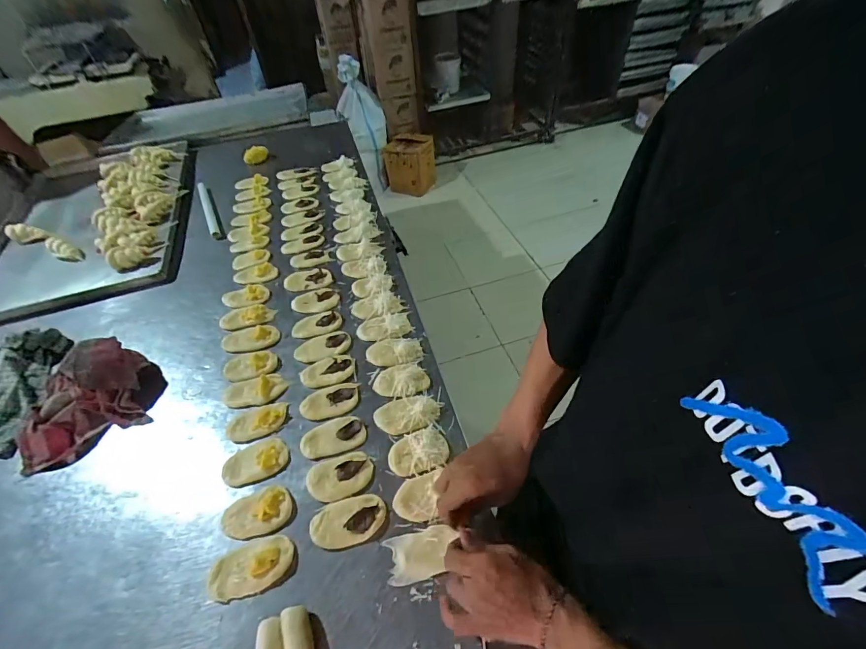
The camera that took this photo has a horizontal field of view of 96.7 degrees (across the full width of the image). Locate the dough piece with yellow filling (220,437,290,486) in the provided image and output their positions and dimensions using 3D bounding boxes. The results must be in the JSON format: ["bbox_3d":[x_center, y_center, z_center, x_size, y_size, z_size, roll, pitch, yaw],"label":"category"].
[{"bbox_3d":[-0.261,0.200,0.563,0.092,0.014,0.056,-20,50,-11],"label":"dough piece with yellow filling"}]

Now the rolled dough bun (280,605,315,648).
[{"bbox_3d":[-0.146,0.345,0.422,0.027,0.027,0.063,-22,51,-13],"label":"rolled dough bun"}]

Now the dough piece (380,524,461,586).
[{"bbox_3d":[-0.013,0.283,0.476,0.088,0.009,0.052,-12,49,-4],"label":"dough piece"}]

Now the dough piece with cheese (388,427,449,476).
[{"bbox_3d":[-0.022,0.180,0.551,0.085,0.011,0.056,-17,50,-8],"label":"dough piece with cheese"}]

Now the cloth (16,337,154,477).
[{"bbox_3d":[-0.574,0.116,0.625,0.184,0.089,0.161,-31,53,-19],"label":"cloth"}]

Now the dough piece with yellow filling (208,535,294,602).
[{"bbox_3d":[-0.227,0.298,0.475,0.102,0.018,0.055,-15,50,-6],"label":"dough piece with yellow filling"}]

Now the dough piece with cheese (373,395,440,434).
[{"bbox_3d":[-0.041,0.136,0.595,0.099,0.010,0.054,-14,49,-6],"label":"dough piece with cheese"}]

